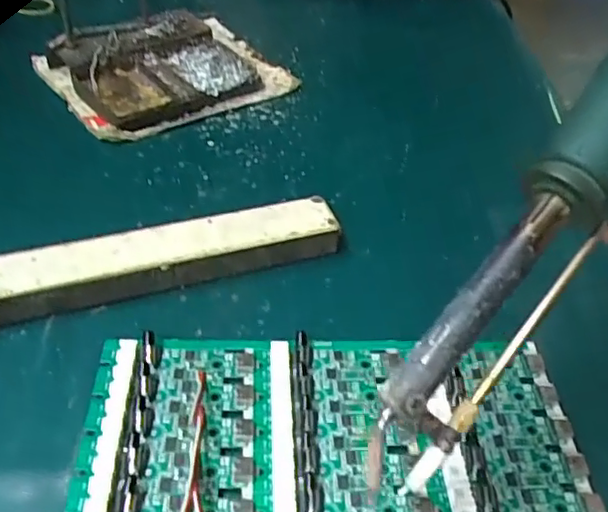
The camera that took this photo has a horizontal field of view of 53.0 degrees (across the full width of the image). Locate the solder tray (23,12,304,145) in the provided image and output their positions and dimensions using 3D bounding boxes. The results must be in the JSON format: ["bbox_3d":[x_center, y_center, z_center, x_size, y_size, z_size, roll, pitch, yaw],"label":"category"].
[{"bbox_3d":[-0.096,-0.135,0.429,0.147,0.032,0.115,-25,51,-30],"label":"solder tray"}]

